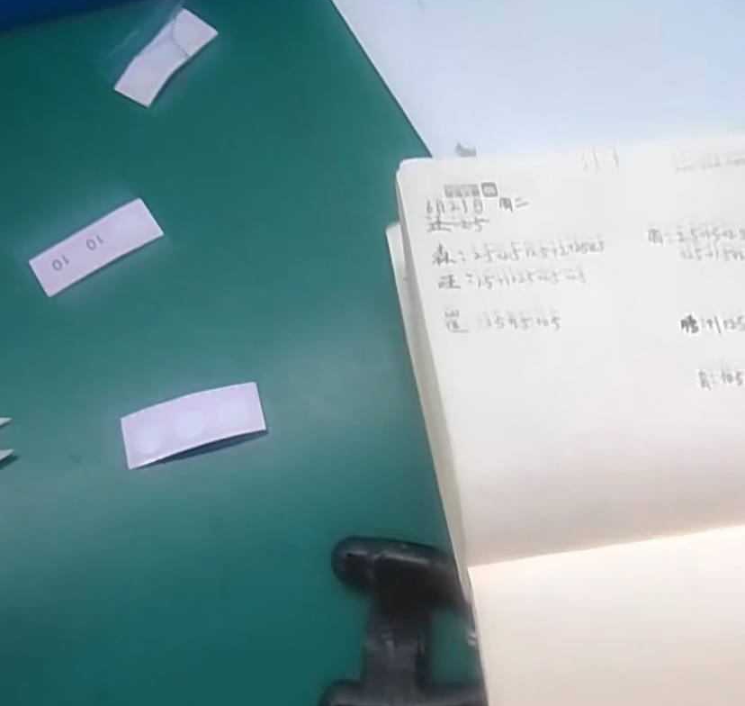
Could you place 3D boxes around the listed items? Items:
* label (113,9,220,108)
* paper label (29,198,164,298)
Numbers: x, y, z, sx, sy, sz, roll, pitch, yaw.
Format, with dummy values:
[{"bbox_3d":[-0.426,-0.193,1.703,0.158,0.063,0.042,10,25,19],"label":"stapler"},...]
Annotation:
[{"bbox_3d":[-0.085,-0.121,0.291,0.017,0.004,0.047,34,76,1],"label":"label"},{"bbox_3d":[-0.101,-0.039,0.258,0.045,0.004,0.017,-32,75,-10],"label":"paper label"}]

